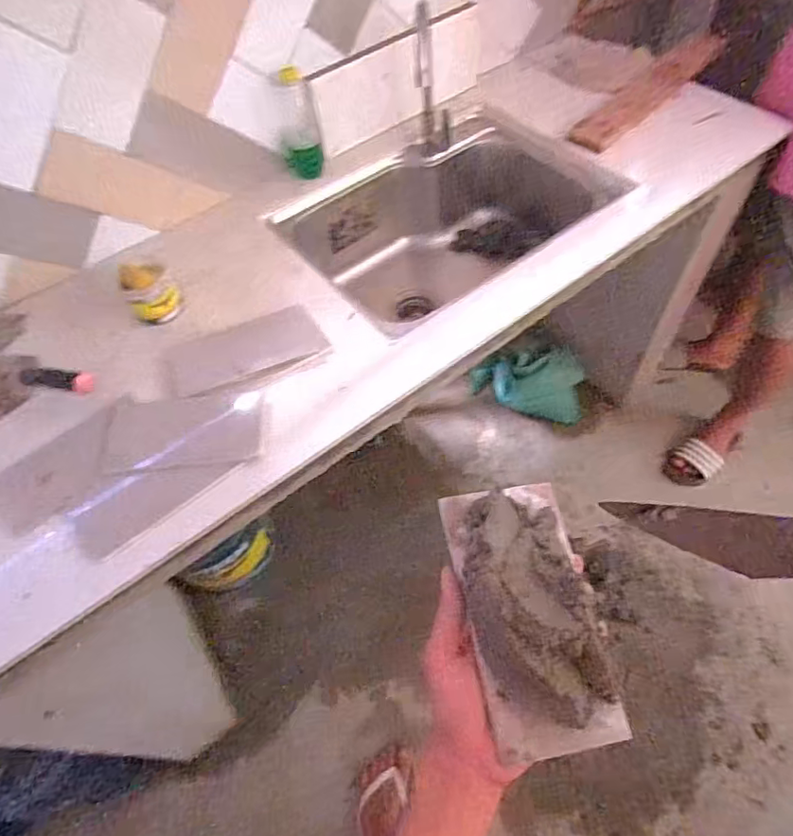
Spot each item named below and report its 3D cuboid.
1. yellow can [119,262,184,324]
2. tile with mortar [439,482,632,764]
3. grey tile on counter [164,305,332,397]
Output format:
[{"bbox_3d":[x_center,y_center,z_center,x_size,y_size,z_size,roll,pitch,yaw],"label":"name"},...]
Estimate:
[{"bbox_3d":[-0.372,-0.188,0.826,0.073,0.083,0.063,-32,60,-16],"label":"yellow can"},{"bbox_3d":[0.105,0.141,0.411,0.098,0.070,0.196,-13,66,-3],"label":"tile with mortar"},{"bbox_3d":[-0.218,-0.101,0.781,0.217,0.014,0.103,-22,56,-6],"label":"grey tile on counter"}]

